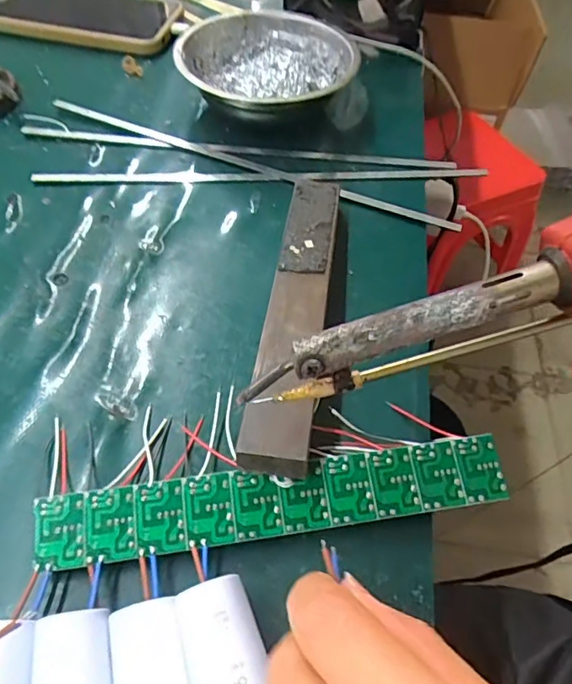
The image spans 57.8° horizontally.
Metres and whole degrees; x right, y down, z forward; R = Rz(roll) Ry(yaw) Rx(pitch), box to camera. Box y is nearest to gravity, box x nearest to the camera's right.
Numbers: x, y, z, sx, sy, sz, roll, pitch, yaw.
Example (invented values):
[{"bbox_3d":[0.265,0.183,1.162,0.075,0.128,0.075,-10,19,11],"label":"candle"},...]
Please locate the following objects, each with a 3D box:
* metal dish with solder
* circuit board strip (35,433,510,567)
[{"bbox_3d":[-0.011,-0.207,0.392,0.125,0.038,0.133,1,55,-2],"label":"metal dish with solder"},{"bbox_3d":[-0.002,0.063,0.210,0.185,0.004,0.027,-6,69,-7],"label":"circuit board strip"}]

